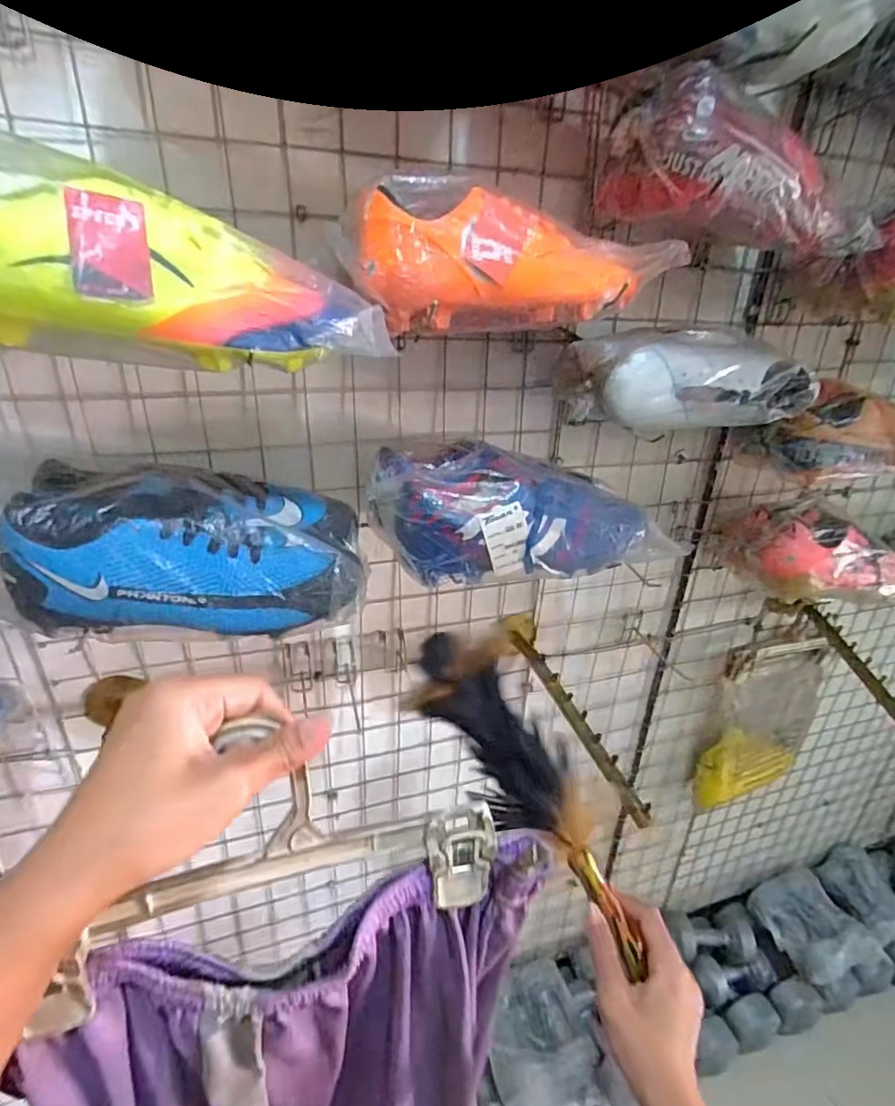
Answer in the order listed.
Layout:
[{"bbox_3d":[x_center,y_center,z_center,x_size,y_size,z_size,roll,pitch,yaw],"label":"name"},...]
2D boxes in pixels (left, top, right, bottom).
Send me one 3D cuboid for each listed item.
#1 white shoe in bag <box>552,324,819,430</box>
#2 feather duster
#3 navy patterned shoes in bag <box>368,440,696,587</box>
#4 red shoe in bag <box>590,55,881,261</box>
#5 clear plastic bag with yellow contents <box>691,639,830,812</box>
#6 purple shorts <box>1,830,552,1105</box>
[{"bbox_3d":[0.245,-0.182,0.566,0.252,0.084,0.103,-2,27,-11],"label":"white shoe in bag"},{"bbox_3d":[0.070,0.186,0.450,0.077,0.054,0.278,-28,82,-47],"label":"feather duster"},{"bbox_3d":[0.075,-0.038,0.531,0.288,0.104,0.091,2,27,-4],"label":"navy patterned shoes in bag"},{"bbox_3d":[0.260,-0.325,0.484,0.242,0.095,0.098,-7,28,-20],"label":"red shoe in bag"},{"bbox_3d":[0.569,0.311,1.021,0.242,0.358,0.051,-6,28,-19],"label":"clear plastic bag with yellow contents"},{"bbox_3d":[-0.084,0.364,0.367,0.259,0.401,0.047,-3,27,-13],"label":"purple shorts"}]

